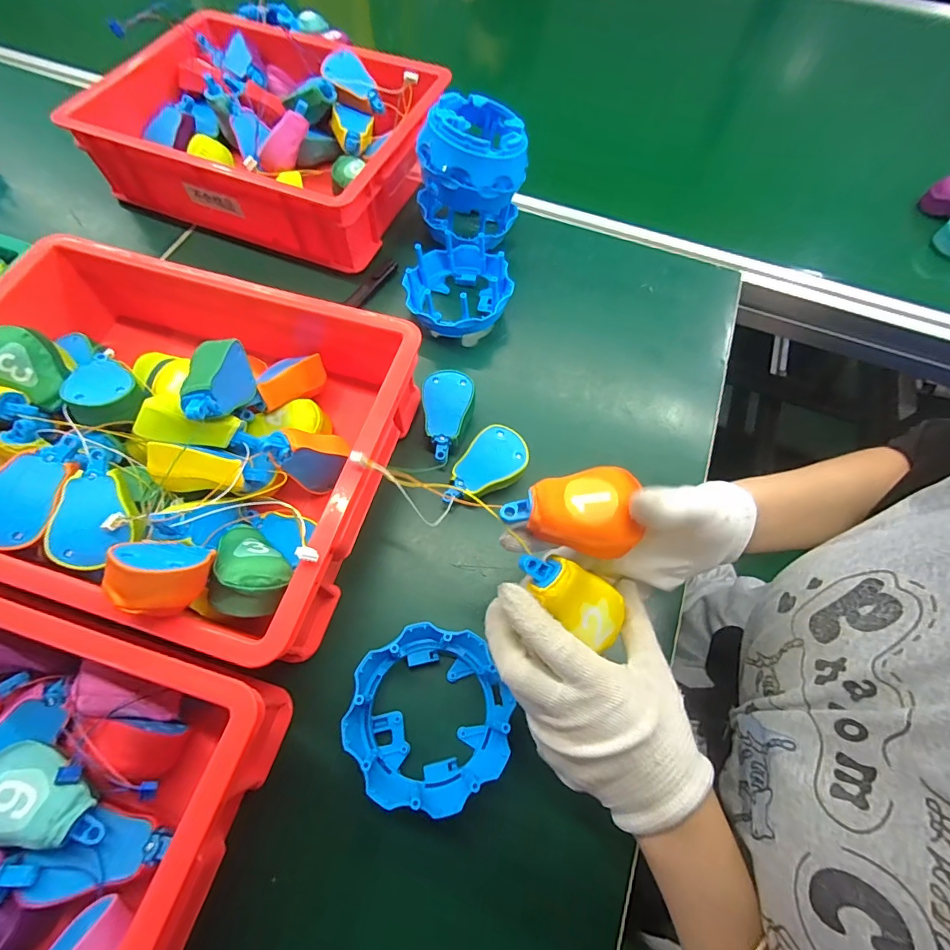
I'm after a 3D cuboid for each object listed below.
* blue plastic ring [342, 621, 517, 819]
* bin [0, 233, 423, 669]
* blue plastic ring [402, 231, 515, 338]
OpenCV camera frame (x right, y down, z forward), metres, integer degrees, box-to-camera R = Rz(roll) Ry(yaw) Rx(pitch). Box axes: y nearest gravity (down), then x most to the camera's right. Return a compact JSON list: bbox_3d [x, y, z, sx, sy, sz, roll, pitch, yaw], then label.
[{"bbox_3d":[-0.028,0.158,0.303,0.102,0.037,0.102,1,65,-2],"label":"blue plastic ring"},{"bbox_3d":[-0.242,-0.038,0.344,0.338,0.112,0.256,16,66,5],"label":"bin"},{"bbox_3d":[-0.018,-0.187,0.455,0.101,0.051,0.106,1,65,-2],"label":"blue plastic ring"}]

